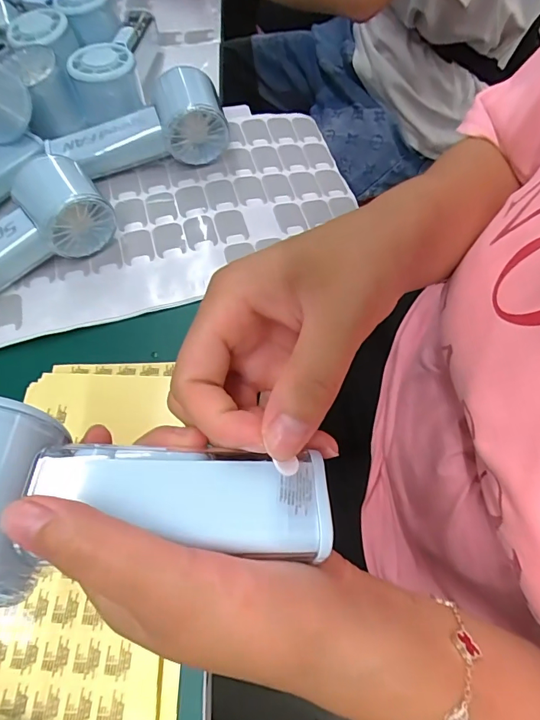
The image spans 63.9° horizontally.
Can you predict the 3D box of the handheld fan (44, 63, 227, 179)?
[{"bbox_3d":[-0.113,-0.199,0.379,0.147,0.056,0.054,-15,65,6],"label":"handheld fan"}]

